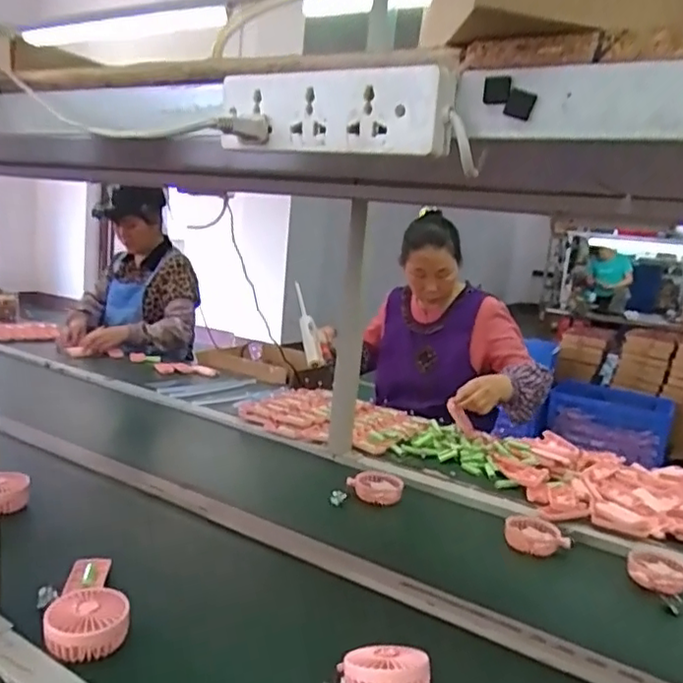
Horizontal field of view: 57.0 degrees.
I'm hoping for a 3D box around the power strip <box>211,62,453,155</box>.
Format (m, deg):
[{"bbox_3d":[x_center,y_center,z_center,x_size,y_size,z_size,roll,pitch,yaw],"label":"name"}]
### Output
[{"bbox_3d":[-0.007,-0.145,0.398,0.166,0.047,0.032,5,14,14],"label":"power strip"}]

